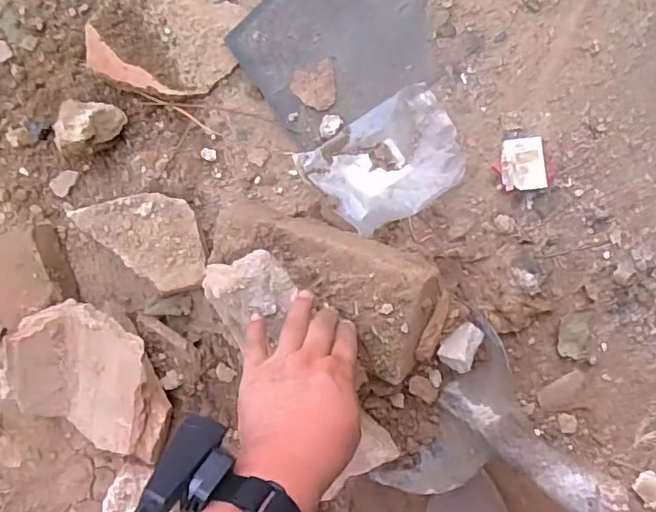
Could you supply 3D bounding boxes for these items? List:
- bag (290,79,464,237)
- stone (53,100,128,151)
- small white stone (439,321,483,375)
[{"bbox_3d":[0.066,-0.101,0.606,0.160,0.032,0.117,-31,86,-6],"label":"bag"},{"bbox_3d":[-0.258,-0.141,0.610,0.069,0.060,0.056,1,98,4],"label":"stone"},{"bbox_3d":[0.130,0.087,0.539,0.027,0.041,0.045,39,98,-2],"label":"small white stone"}]

